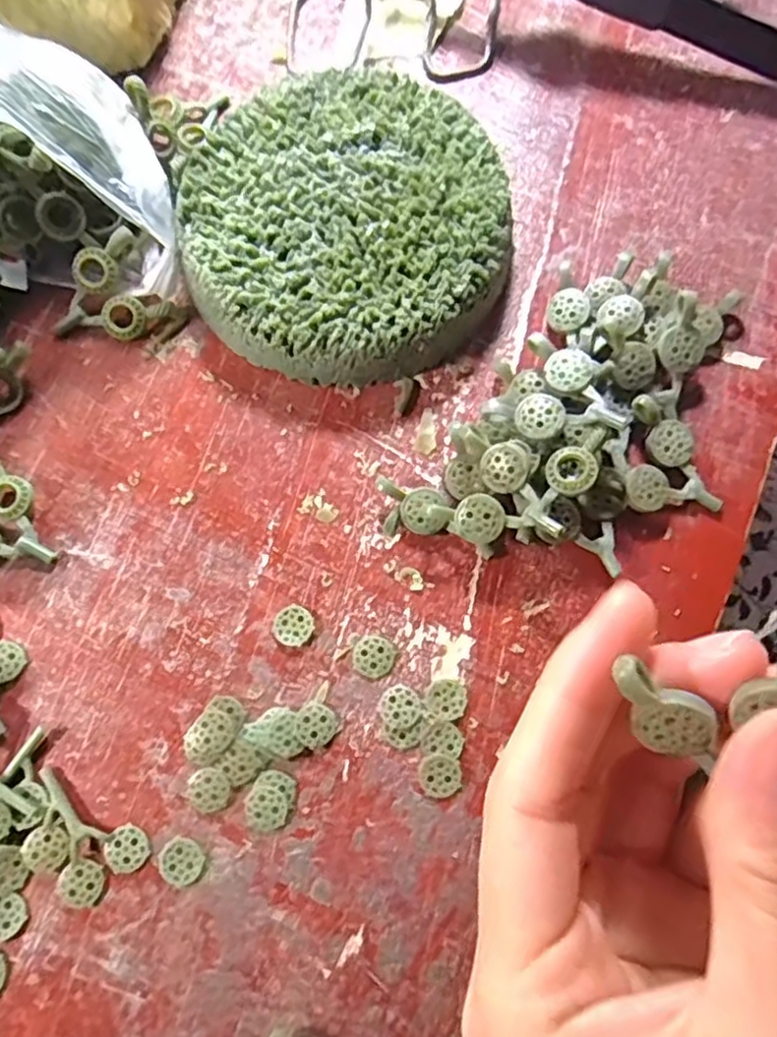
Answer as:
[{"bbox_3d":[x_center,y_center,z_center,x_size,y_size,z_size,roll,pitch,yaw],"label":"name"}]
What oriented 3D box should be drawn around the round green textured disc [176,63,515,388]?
[{"bbox_3d":[-0.014,-0.094,0.217,0.098,0.025,0.099,0,78,0],"label":"round green textured disc"}]

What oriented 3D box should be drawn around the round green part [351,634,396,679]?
[{"bbox_3d":[-0.004,0.039,0.193,0.012,0.004,0.012,0,76,-1],"label":"round green part"}]

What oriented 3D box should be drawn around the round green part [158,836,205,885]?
[{"bbox_3d":[-0.056,0.092,0.180,0.012,0.004,0.011,0,78,0],"label":"round green part"}]

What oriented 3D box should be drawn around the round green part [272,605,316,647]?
[{"bbox_3d":[-0.028,0.031,0.196,0.011,0.004,0.011,0,78,0],"label":"round green part"}]

